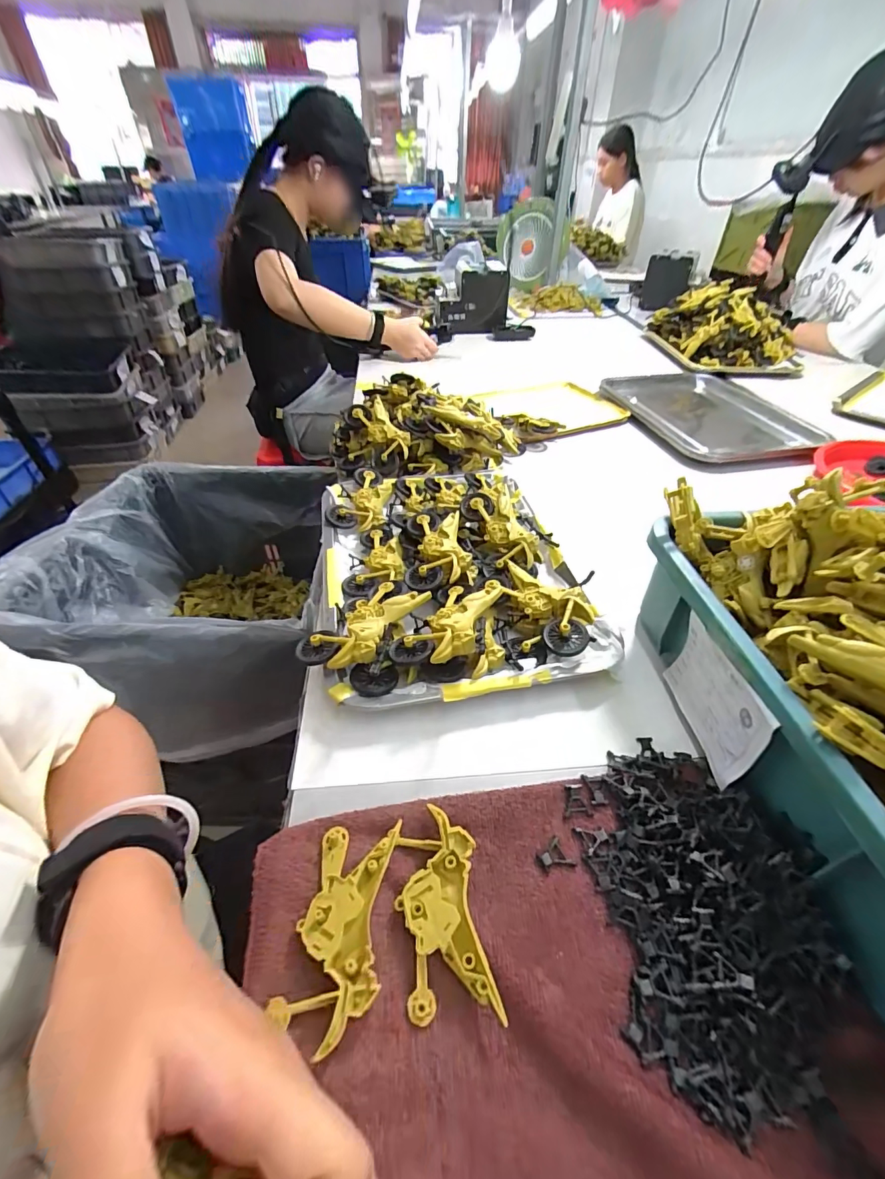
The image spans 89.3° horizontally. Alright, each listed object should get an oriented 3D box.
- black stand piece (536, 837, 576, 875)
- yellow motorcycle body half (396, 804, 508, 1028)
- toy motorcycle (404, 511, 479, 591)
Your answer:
[{"bbox_3d":[0.071,0.171,0.285,0.021,0.004,0.019,-20,46,-20],"label":"black stand piece"},{"bbox_3d":[-0.001,0.184,0.261,0.047,0.012,0.097,-5,43,-5],"label":"yellow motorcycle body half"},{"bbox_3d":[-0.002,-0.041,0.466,0.069,0.027,0.112,-1,43,-1],"label":"toy motorcycle"}]

